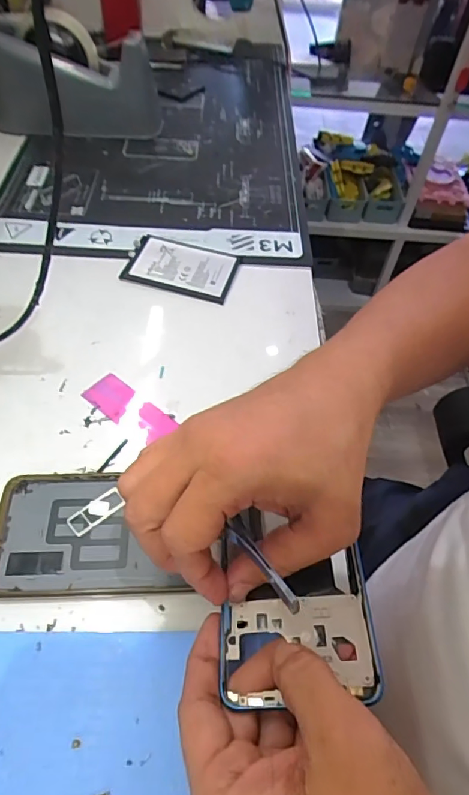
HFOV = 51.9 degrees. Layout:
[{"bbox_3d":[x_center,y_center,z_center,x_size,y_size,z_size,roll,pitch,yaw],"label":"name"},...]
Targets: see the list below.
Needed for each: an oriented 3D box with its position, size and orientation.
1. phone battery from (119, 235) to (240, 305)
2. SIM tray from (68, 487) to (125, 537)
[{"bbox_3d":[-0.054,-0.129,0.472,0.106,0.009,0.067,15,53,8],"label":"phone battery"},{"bbox_3d":[-0.091,0.074,0.314,0.037,0.004,0.015,-32,60,-25],"label":"SIM tray"}]

